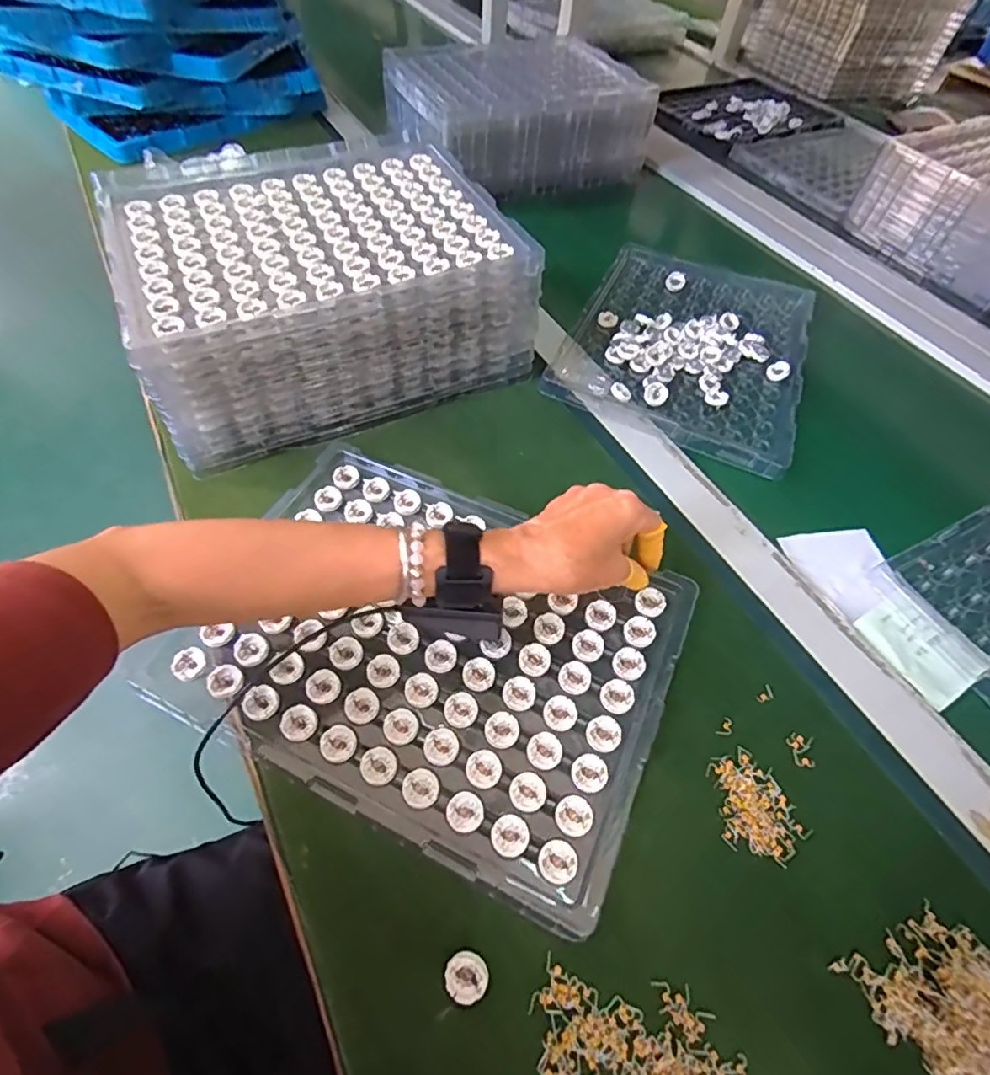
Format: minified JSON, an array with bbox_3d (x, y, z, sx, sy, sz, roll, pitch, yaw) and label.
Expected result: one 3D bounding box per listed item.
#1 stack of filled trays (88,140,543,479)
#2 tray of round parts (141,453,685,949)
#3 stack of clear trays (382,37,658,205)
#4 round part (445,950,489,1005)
[{"bbox_3d":[-0.172,-0.256,0.565,0.339,0.126,0.275,-19,59,-18],"label":"stack of filled trays"},{"bbox_3d":[-0.043,0.071,0.421,0.340,0.019,0.254,23,57,11],"label":"tray of round parts"},{"bbox_3d":[0.030,-0.656,0.872,0.343,0.108,0.259,-21,59,-19],"label":"stack of clear trays"},{"bbox_3d":[-0.016,0.243,0.310,0.022,0.008,0.023,3,54,-4],"label":"round part"}]

